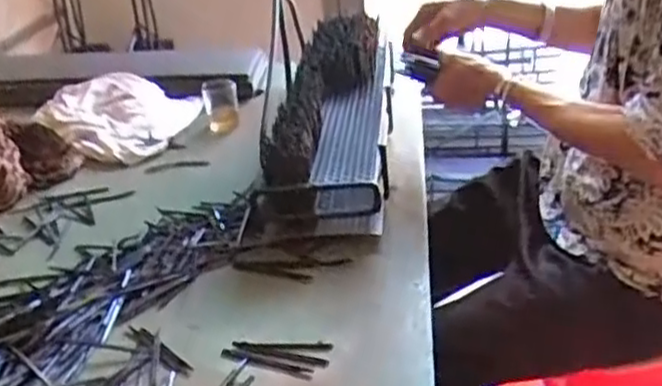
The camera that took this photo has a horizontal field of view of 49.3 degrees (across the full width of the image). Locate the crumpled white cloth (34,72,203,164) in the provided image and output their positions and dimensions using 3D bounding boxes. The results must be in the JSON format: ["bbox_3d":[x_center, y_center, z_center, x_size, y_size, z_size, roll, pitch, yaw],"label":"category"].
[{"bbox_3d":[-0.352,-0.137,1.217,0.253,0.056,0.214,19,37,39],"label":"crumpled white cloth"}]

